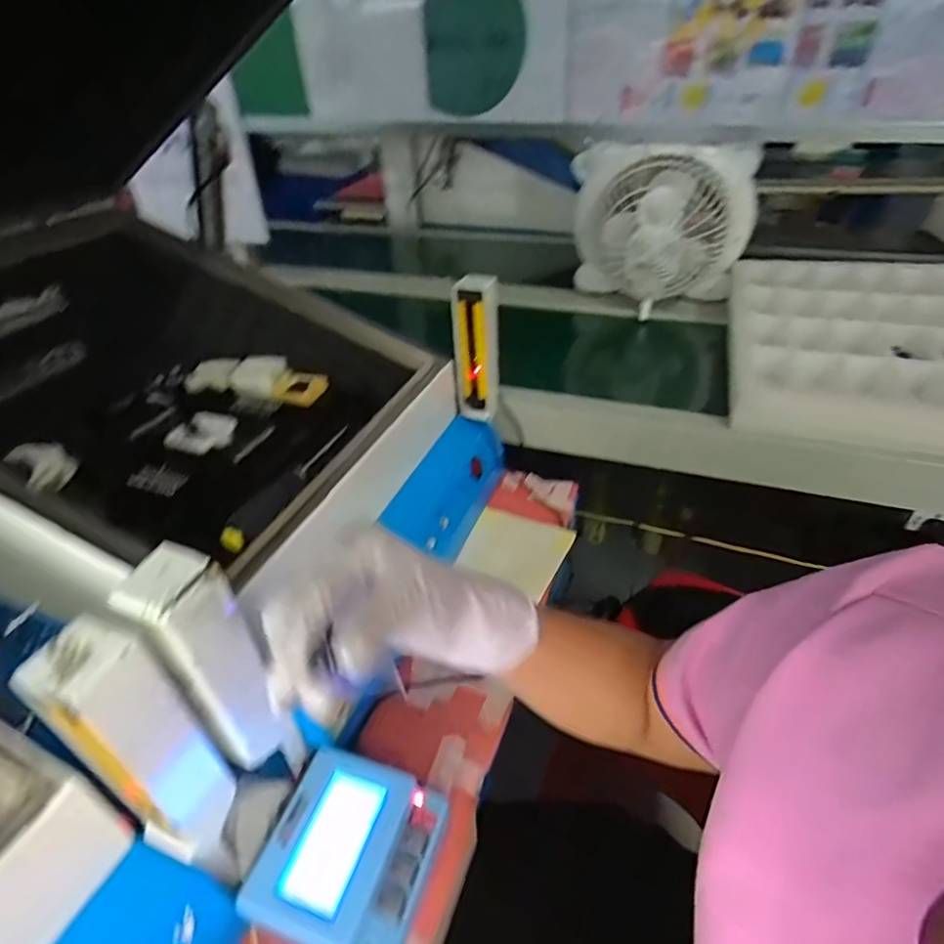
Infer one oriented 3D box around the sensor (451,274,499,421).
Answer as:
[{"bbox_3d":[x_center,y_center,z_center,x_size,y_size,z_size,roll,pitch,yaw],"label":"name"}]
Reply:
[{"bbox_3d":[0.005,-0.139,0.653,0.052,0.157,0.034,-1,37,1],"label":"sensor"}]

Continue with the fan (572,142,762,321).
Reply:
[{"bbox_3d":[0.276,-0.361,0.850,0.250,0.216,0.129,11,39,16],"label":"fan"}]

